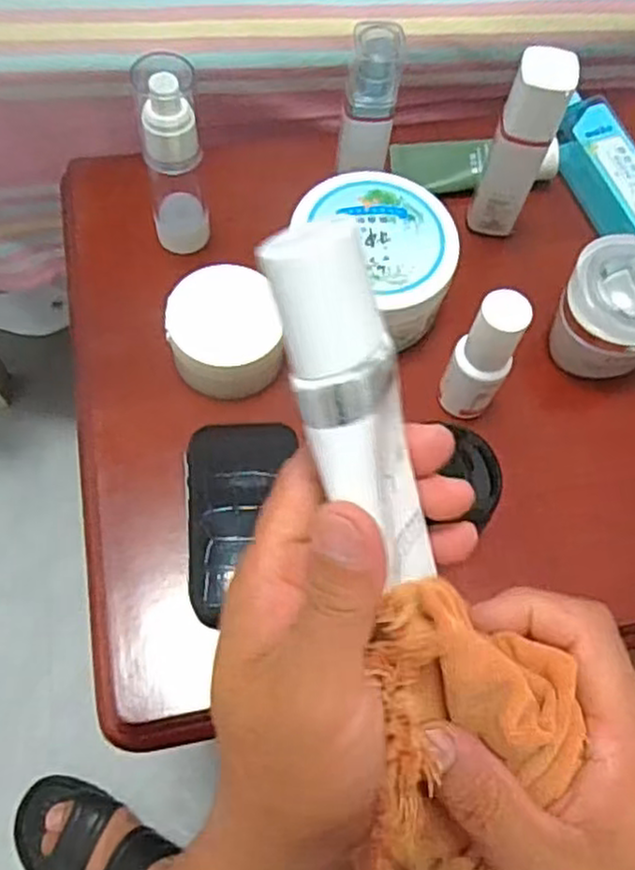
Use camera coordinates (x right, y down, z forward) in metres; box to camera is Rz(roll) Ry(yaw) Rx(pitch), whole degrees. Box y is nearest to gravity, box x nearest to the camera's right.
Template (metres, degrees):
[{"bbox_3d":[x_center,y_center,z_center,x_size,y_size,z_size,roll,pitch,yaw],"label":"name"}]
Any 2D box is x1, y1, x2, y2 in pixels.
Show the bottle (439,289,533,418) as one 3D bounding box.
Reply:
[{"bbox_3d":[0.088,-0.041,0.389,0.031,0.089,0.025,31,68,10],"label":"bottle"}]

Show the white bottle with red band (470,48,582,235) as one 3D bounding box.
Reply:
[{"bbox_3d":[0.118,-0.167,0.429,0.031,0.119,0.024,15,66,3],"label":"white bottle with red band"}]

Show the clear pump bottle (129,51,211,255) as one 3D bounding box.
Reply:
[{"bbox_3d":[-0.080,-0.154,0.408,0.033,0.125,0.027,-12,67,-9],"label":"clear pump bottle"}]

